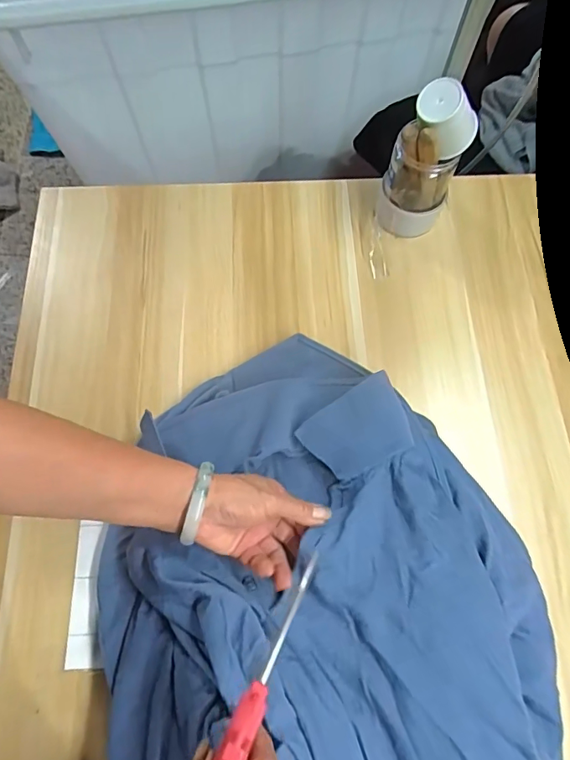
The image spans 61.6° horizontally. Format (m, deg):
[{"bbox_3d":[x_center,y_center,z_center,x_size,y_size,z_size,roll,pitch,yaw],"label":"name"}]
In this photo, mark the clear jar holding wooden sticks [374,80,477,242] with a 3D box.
[{"bbox_3d":[0.163,-0.252,0.560,0.078,0.178,0.087,22,70,8],"label":"clear jar holding wooden sticks"}]

